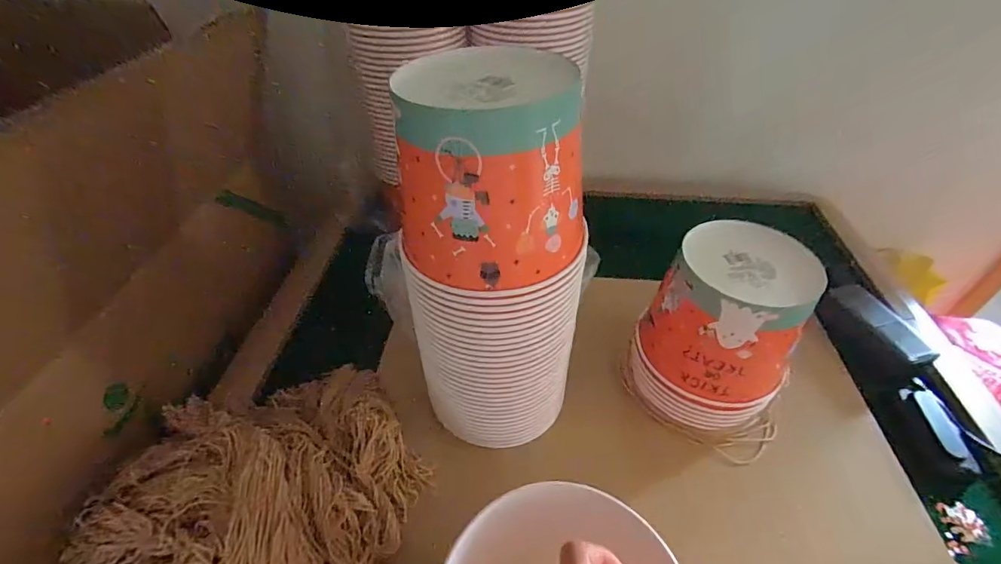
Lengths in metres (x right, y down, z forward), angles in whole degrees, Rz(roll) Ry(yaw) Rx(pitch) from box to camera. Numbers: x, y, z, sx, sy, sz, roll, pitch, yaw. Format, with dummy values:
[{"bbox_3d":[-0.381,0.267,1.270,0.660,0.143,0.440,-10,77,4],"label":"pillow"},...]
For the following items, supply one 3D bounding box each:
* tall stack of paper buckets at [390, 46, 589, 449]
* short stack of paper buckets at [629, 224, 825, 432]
[{"bbox_3d":[0.001,0.003,0.410,0.138,0.355,0.140,20,47,20],"label":"tall stack of paper buckets"},{"bbox_3d":[0.241,0.057,0.491,0.144,0.193,0.141,32,52,29],"label":"short stack of paper buckets"}]

